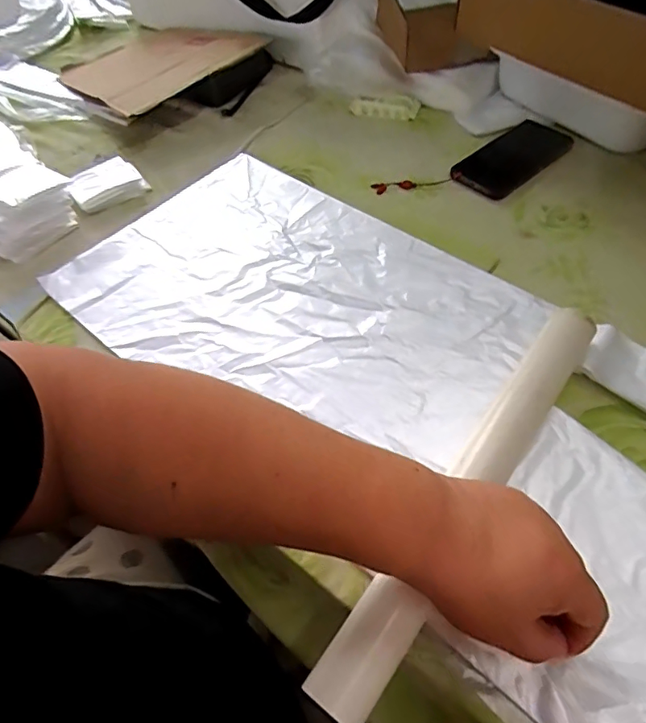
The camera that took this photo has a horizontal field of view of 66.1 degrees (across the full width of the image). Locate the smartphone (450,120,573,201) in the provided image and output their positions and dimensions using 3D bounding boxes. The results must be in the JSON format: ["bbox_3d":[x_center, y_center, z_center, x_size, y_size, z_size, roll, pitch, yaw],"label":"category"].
[{"bbox_3d":[0.237,-0.255,0.617,0.160,0.009,0.076,-36,59,-20],"label":"smartphone"}]

